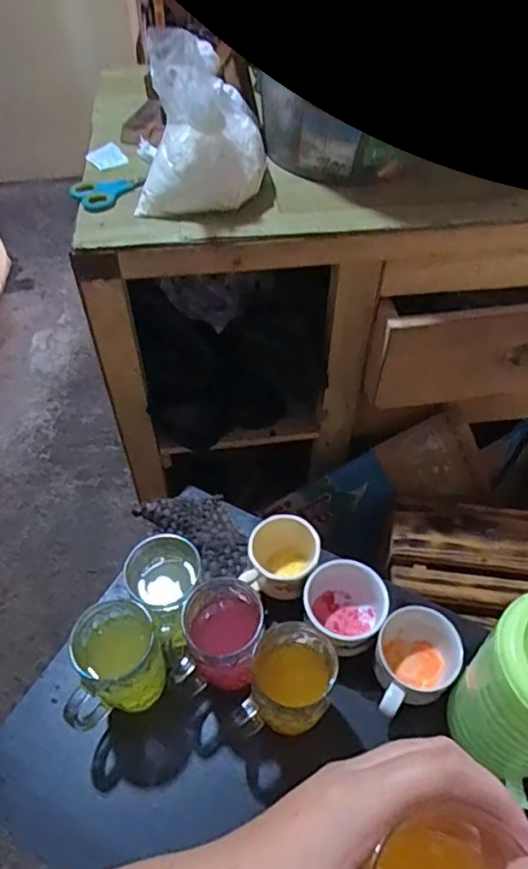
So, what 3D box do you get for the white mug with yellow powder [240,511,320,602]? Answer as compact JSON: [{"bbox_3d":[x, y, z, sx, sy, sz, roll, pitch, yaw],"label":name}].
[{"bbox_3d":[0.023,0.145,0.642,0.074,0.079,0.080,-1,51,1],"label":"white mug with yellow powder"}]

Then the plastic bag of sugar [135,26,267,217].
[{"bbox_3d":[-0.069,-0.331,0.597,0.132,0.164,0.125,-3,51,0],"label":"plastic bag of sugar"}]

